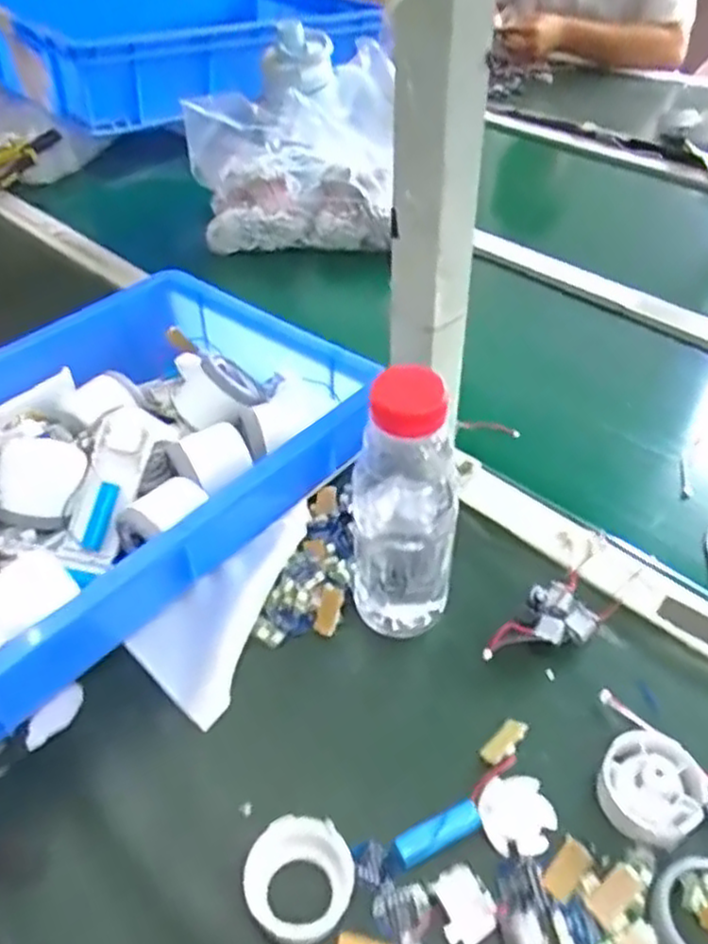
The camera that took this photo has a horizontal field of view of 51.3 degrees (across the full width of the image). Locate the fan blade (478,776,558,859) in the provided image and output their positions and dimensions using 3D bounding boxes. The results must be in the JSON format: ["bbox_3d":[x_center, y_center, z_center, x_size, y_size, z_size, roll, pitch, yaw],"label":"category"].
[{"bbox_3d":[0.092,0.194,0.415,0.041,0.006,0.041,-1,44,1],"label":"fan blade"}]

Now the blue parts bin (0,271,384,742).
[{"bbox_3d":[-0.210,0.002,0.569,0.286,0.099,0.420,30,52,29],"label":"blue parts bin"}]

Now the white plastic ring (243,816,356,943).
[{"bbox_3d":[-0.028,0.213,0.385,0.054,0.030,0.053,-1,44,1],"label":"white plastic ring"}]

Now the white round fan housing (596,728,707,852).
[{"bbox_3d":[0.171,0.178,0.422,0.055,0.022,0.056,-1,44,1],"label":"white round fan housing"}]

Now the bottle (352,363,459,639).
[{"bbox_3d":[0.029,0.020,0.456,0.060,0.199,0.059,-5,44,-3],"label":"bottle"}]

